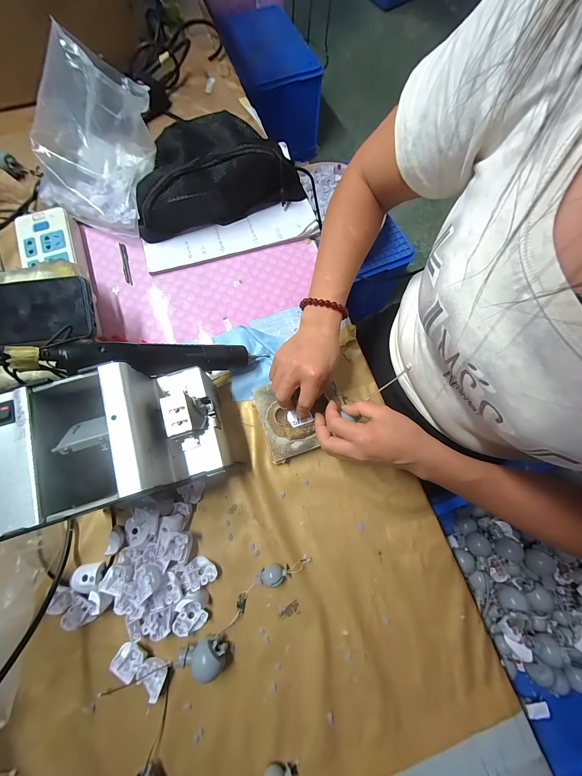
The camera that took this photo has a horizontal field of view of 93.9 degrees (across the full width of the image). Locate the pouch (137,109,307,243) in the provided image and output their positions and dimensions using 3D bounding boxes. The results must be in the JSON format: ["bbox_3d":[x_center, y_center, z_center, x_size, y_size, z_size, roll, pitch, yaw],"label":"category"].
[{"bbox_3d":[-0.127,-0.356,0.440,0.278,0.075,0.140,-18,78,-6],"label":"pouch"}]

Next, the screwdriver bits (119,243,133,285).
[{"bbox_3d":[-0.273,-0.206,0.446,0.009,0.006,0.081,-18,78,-6],"label":"screwdriver bits"}]

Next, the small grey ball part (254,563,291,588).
[{"bbox_3d":[-0.022,0.226,0.328,0.043,0.019,0.019,-20,78,-6],"label":"small grey ball part"}]

